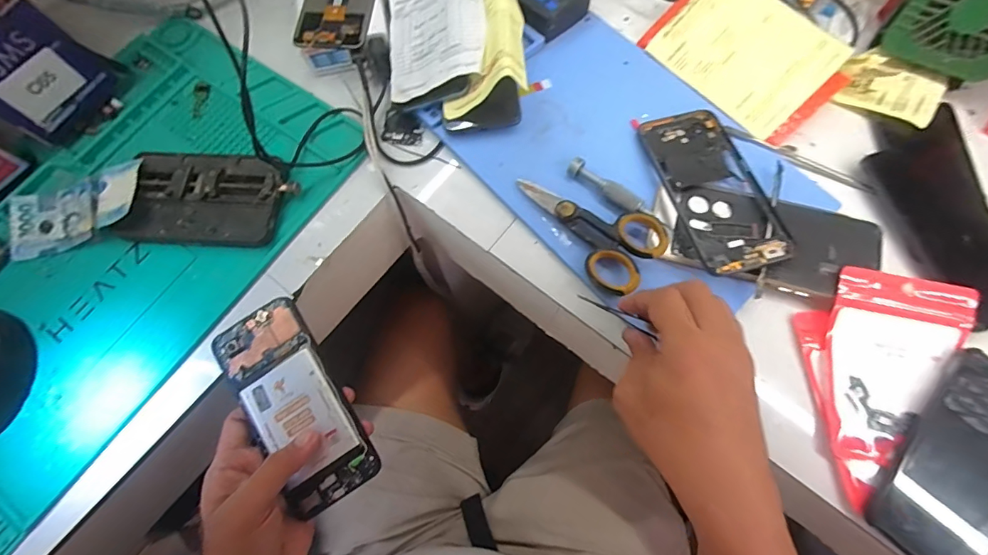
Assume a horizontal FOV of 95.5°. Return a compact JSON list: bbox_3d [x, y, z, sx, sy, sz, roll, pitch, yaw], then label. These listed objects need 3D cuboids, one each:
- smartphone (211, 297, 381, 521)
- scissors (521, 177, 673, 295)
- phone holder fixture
[{"bbox_3d":[-0.158,0.098,0.352,0.071,0.009,0.163,-36,76,-9],"label":"smartphone"},{"bbox_3d":[0.080,-0.050,0.391,0.135,0.023,0.069,43,78,14],"label":"scissors"},{"bbox_3d":[-0.263,-0.076,0.417,0.149,0.028,0.090,3,72,3],"label":"phone holder fixture"}]

